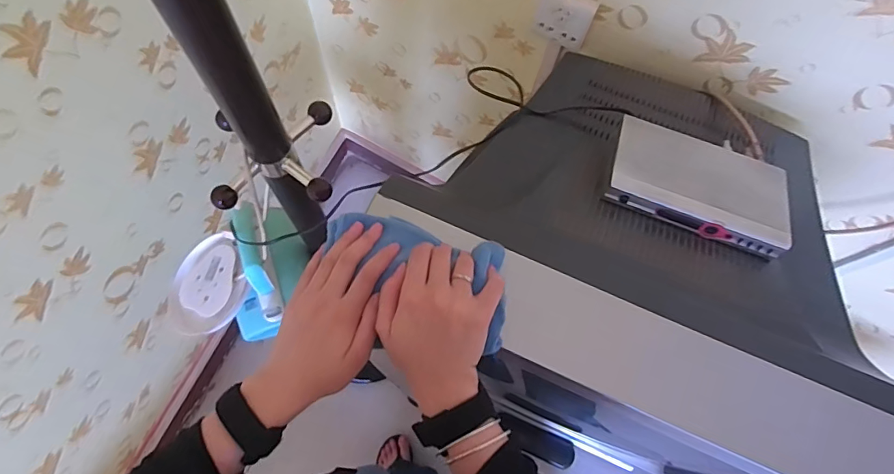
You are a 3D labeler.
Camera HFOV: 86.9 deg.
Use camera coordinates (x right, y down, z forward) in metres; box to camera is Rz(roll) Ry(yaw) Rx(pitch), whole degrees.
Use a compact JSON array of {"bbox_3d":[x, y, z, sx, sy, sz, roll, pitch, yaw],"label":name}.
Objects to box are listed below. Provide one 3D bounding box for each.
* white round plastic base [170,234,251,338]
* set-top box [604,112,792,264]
[{"bbox_3d":[-0.378,0.071,0.742,0.153,0.027,0.151,-9,63,18],"label":"white round plastic base"},{"bbox_3d":[0.286,-0.063,0.530,0.195,0.026,0.118,21,69,6],"label":"set-top box"}]

